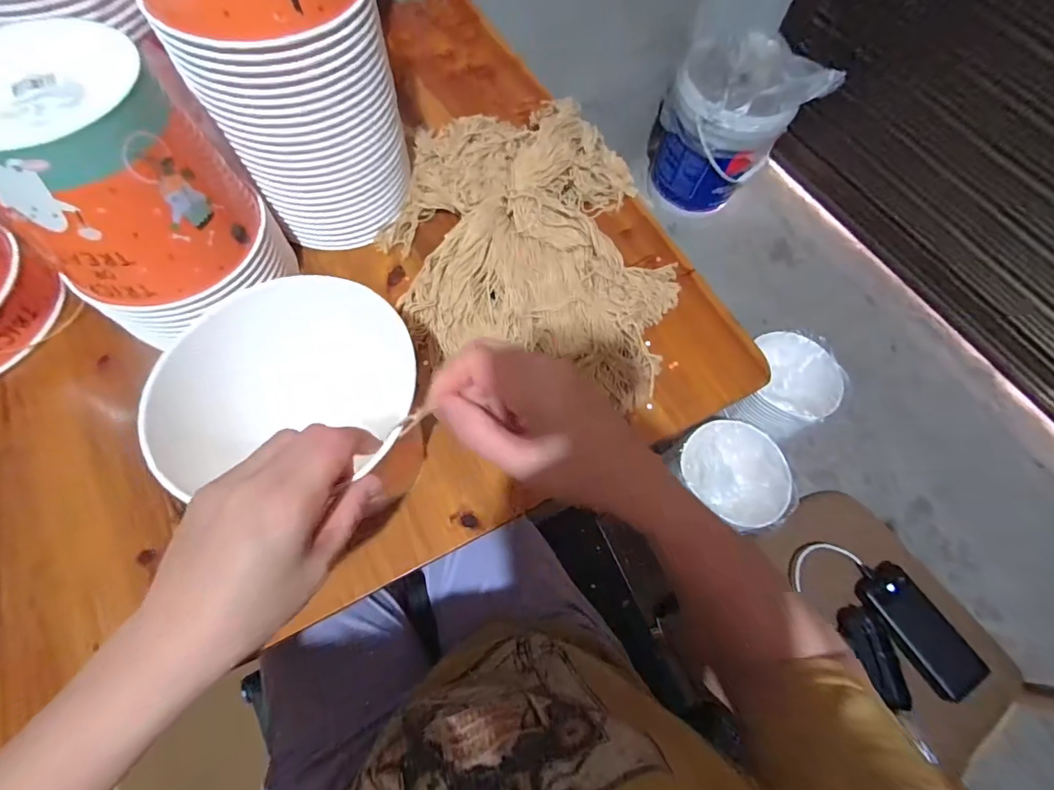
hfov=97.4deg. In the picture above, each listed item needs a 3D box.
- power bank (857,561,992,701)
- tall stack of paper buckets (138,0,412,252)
[{"bbox_3d":[0.535,0.319,0.628,0.077,0.022,0.174,-32,72,-16],"label":"power bank"},{"bbox_3d":[-0.198,-0.289,0.380,0.155,0.329,0.130,-8,67,-7],"label":"tall stack of paper buckets"}]

